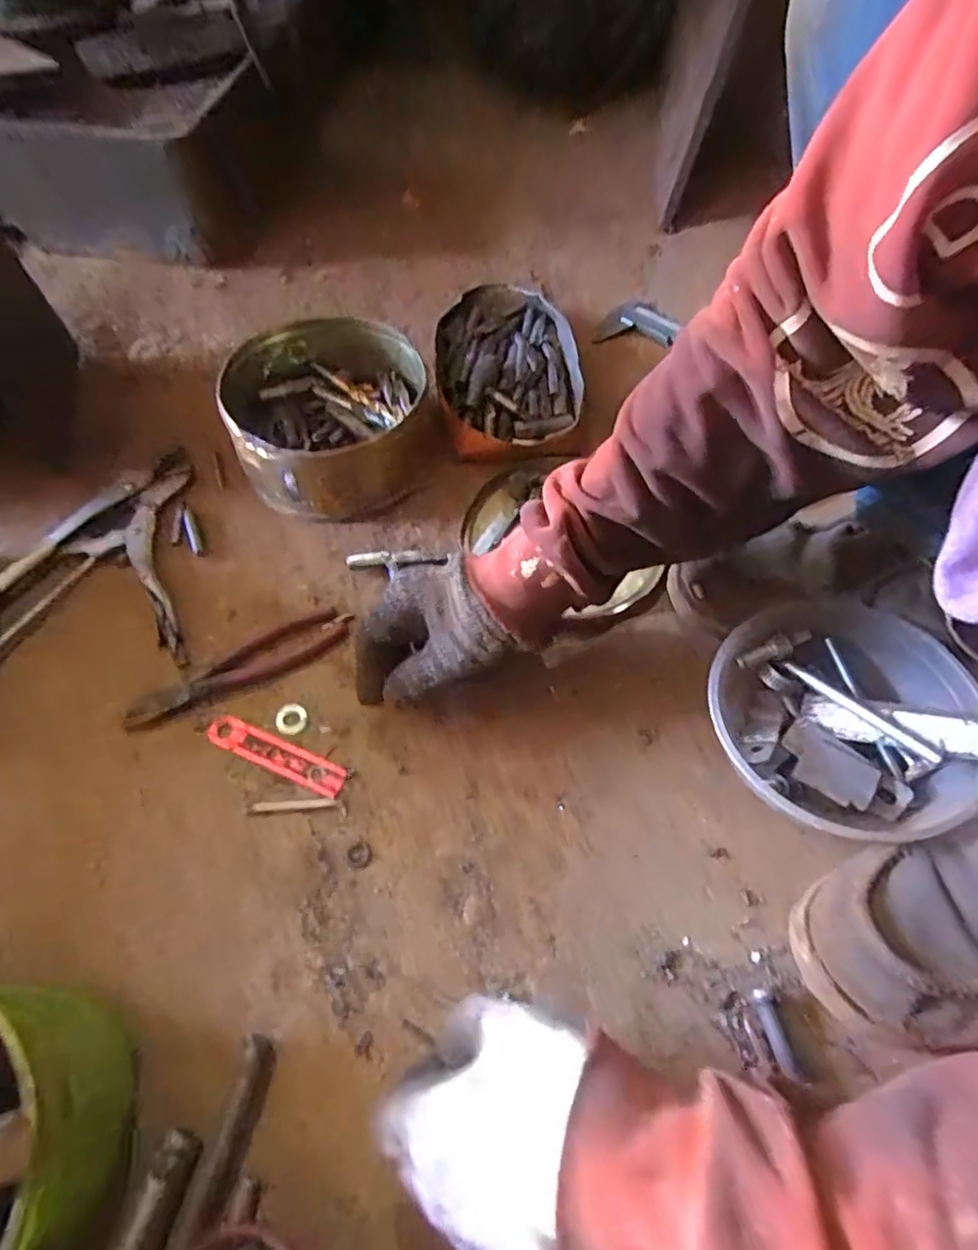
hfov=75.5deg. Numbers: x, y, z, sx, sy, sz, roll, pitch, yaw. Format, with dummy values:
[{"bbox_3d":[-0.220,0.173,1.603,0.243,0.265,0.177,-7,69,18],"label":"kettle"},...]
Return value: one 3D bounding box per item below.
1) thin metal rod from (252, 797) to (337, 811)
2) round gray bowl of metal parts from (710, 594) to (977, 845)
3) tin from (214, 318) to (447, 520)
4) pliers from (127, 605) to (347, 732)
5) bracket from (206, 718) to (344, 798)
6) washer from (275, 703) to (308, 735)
[{"bbox_3d":[-0.140,0.129,0.455,0.058,0.004,0.007,-2,57,-4],"label":"thin metal rod"},{"bbox_3d":[0.239,0.072,0.445,0.169,0.085,0.164,2,57,-2],"label":"round gray bowl of metal parts"},{"bbox_3d":[-0.149,-0.200,0.613,0.185,0.090,0.185,2,57,-2],"label":"tin"},{"bbox_3d":[-0.196,0.033,0.504,0.178,0.014,0.042,-25,62,-18],"label":"pliers"},{"bbox_3d":[-0.159,0.096,0.473,0.112,0.009,0.023,20,58,10],"label":"bracket"},{"bbox_3d":[-0.154,0.072,0.489,0.024,0.004,0.025,-16,60,-13],"label":"washer"}]

